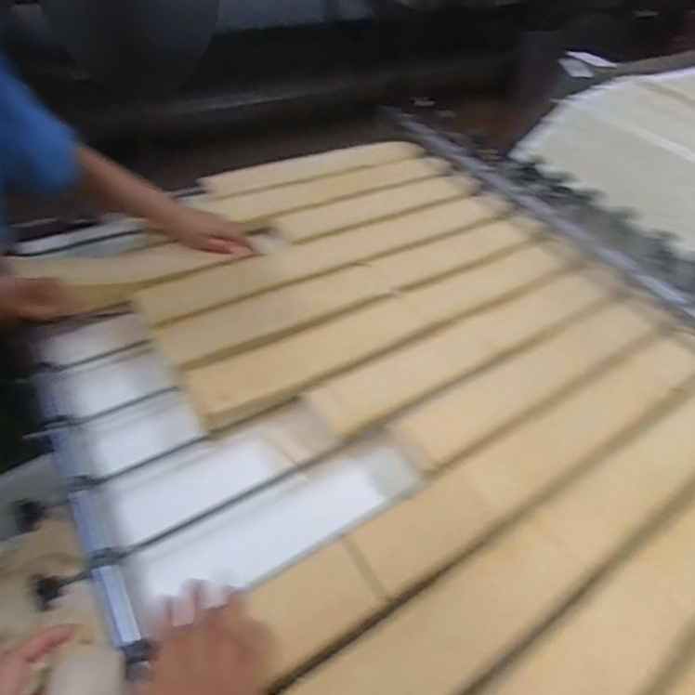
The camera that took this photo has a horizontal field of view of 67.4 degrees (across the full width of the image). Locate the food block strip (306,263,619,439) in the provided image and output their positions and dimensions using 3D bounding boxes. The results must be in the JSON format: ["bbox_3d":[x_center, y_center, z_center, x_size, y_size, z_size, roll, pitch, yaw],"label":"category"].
[{"bbox_3d":[0.199,-0.017,0.755,0.541,0.014,0.075,-23,52,-26],"label":"food block strip"}]

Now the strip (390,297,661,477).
[{"bbox_3d":[0.262,0.034,0.710,0.465,0.016,0.078,-22,52,-25],"label":"strip"}]

